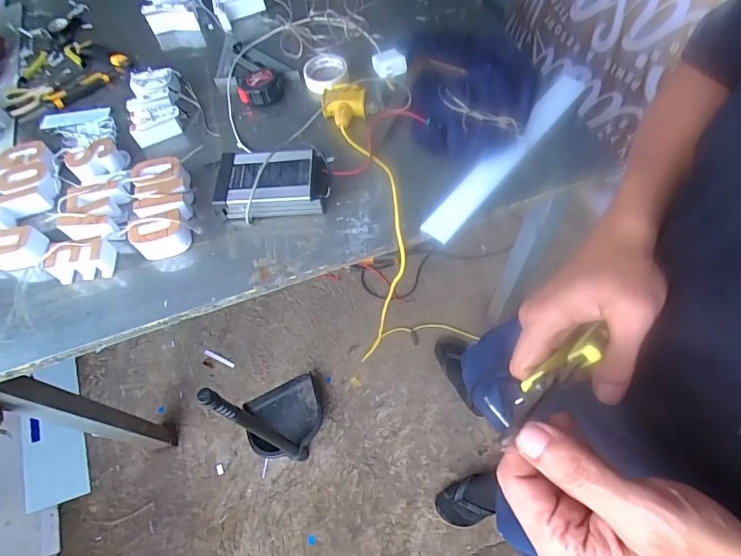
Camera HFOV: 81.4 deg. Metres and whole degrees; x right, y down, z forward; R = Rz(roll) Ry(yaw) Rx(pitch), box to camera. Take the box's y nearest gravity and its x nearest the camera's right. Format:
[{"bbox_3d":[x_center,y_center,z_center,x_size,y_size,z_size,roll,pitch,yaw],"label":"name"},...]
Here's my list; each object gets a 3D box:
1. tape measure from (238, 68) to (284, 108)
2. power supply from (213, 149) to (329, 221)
[{"bbox_3d":[-0.225,-0.394,0.885,0.085,0.034,0.080,-7,62,-1],"label":"tape measure"},{"bbox_3d":[-0.165,-0.161,0.733,0.189,0.056,0.117,-2,62,2],"label":"power supply"}]

